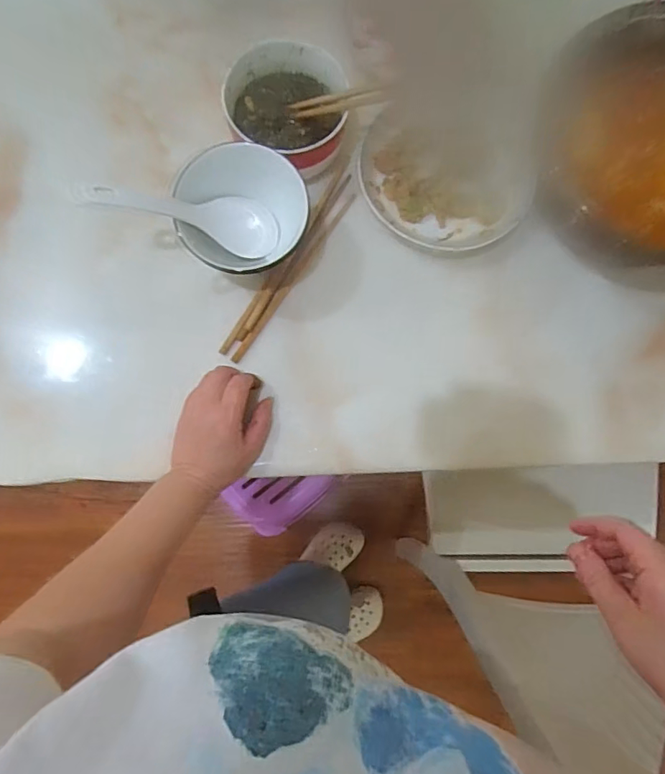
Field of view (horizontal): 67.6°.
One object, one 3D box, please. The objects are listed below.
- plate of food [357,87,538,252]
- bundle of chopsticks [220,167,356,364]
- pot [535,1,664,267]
[{"bbox_3d":[0.132,-0.249,0.574,0.198,0.024,0.181,0,79,-1],"label":"plate of food"},{"bbox_3d":[-0.044,-0.139,0.554,0.029,0.014,0.250,31,80,4],"label":"bundle of chopsticks"},{"bbox_3d":[0.358,-0.248,0.533,0.248,0.109,0.257,0,79,-1],"label":"pot"}]

